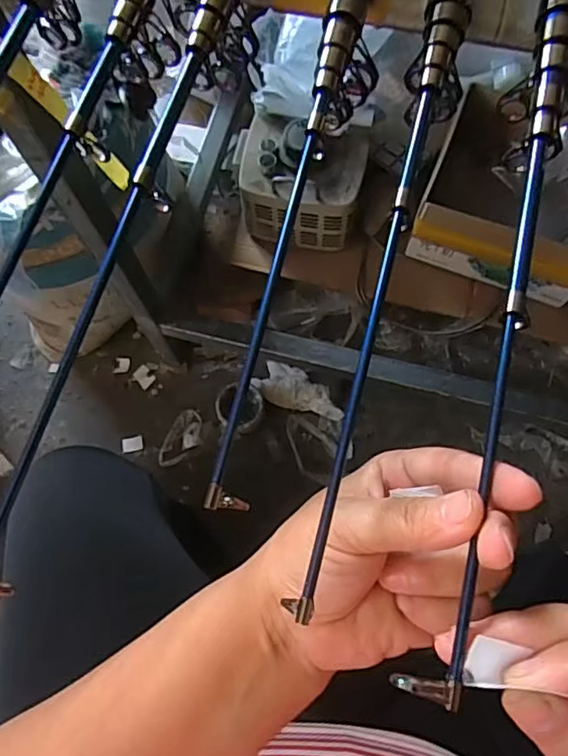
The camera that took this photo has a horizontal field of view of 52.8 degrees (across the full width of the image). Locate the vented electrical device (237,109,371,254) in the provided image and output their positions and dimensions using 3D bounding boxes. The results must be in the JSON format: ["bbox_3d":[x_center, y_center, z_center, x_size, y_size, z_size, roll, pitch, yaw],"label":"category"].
[{"bbox_3d":[0.027,-0.312,0.932,0.199,0.166,0.145,12,73,6],"label":"vented electrical device"}]

